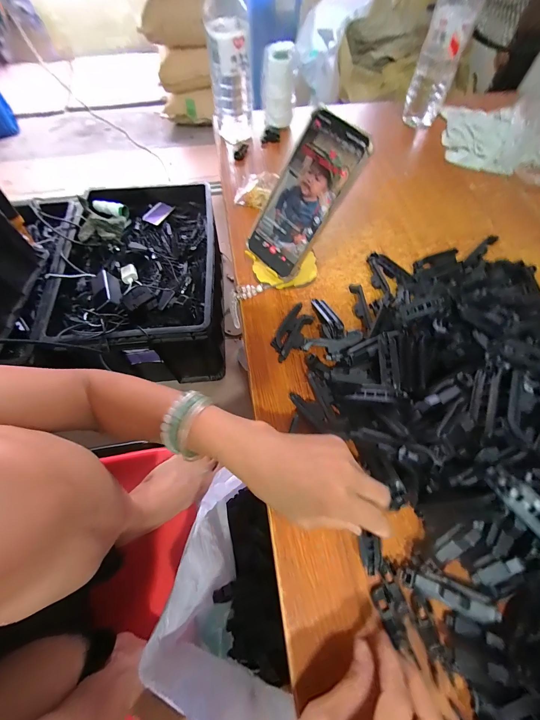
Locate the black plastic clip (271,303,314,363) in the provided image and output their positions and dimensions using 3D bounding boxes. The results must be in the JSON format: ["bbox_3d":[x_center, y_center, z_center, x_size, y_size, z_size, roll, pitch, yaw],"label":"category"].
[{"bbox_3d":[0.028,-0.034,0.368,0.034,0.016,0.081,23,65,12],"label":"black plastic clip"}]

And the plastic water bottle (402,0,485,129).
[{"bbox_3d":[0.311,-0.560,0.530,0.070,0.222,0.067,20,64,10],"label":"plastic water bottle"}]

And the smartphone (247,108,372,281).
[{"bbox_3d":[0.035,-0.184,0.345,0.082,0.165,0.017,48,33,21],"label":"smartphone"}]

